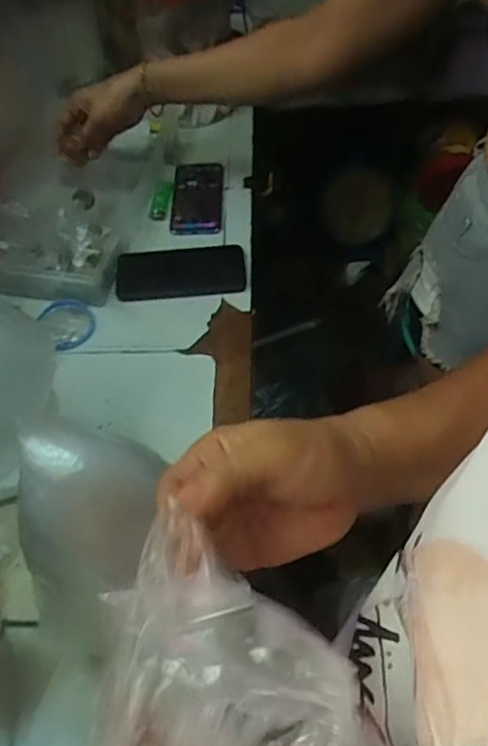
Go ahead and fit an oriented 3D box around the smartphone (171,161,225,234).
[{"bbox_3d":[-0.068,-0.266,0.846,0.072,0.011,0.176,-1,54,2],"label":"smartphone"}]

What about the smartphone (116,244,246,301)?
[{"bbox_3d":[-0.083,-0.135,0.761,0.165,0.014,0.076,-4,65,2],"label":"smartphone"}]

